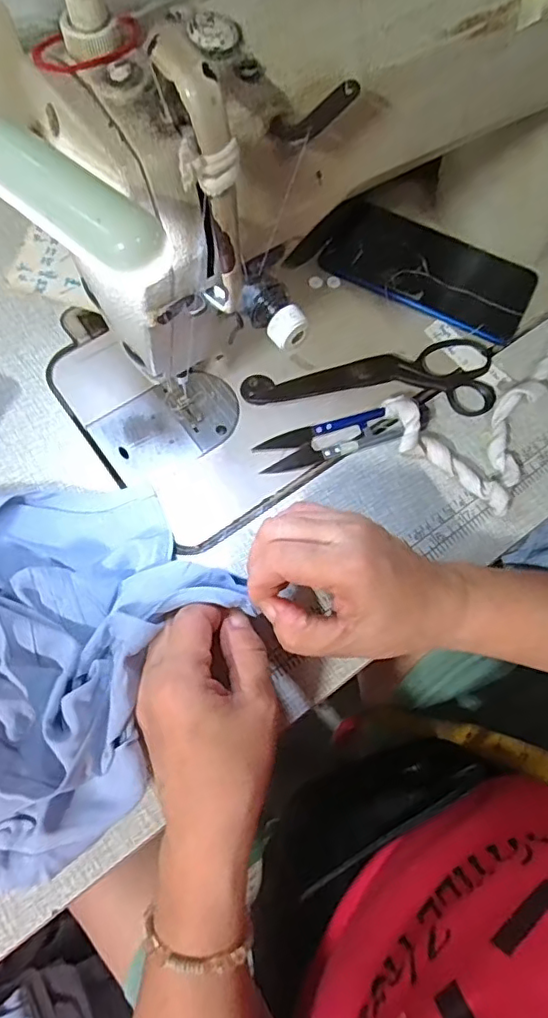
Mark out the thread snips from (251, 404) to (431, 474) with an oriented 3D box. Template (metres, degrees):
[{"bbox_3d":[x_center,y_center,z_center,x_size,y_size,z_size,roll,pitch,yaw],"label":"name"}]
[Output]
[{"bbox_3d":[0.049,-0.051,0.386,0.119,0.014,0.026,-15,71,-8],"label":"thread snips"}]

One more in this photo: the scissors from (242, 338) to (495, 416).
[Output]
[{"bbox_3d":[0.068,-0.099,0.408,0.174,0.007,0.061,3,70,-1],"label":"scissors"}]

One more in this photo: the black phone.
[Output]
[{"bbox_3d":[0.121,-0.186,0.439,0.153,0.010,0.078,27,71,7],"label":"black phone"}]

